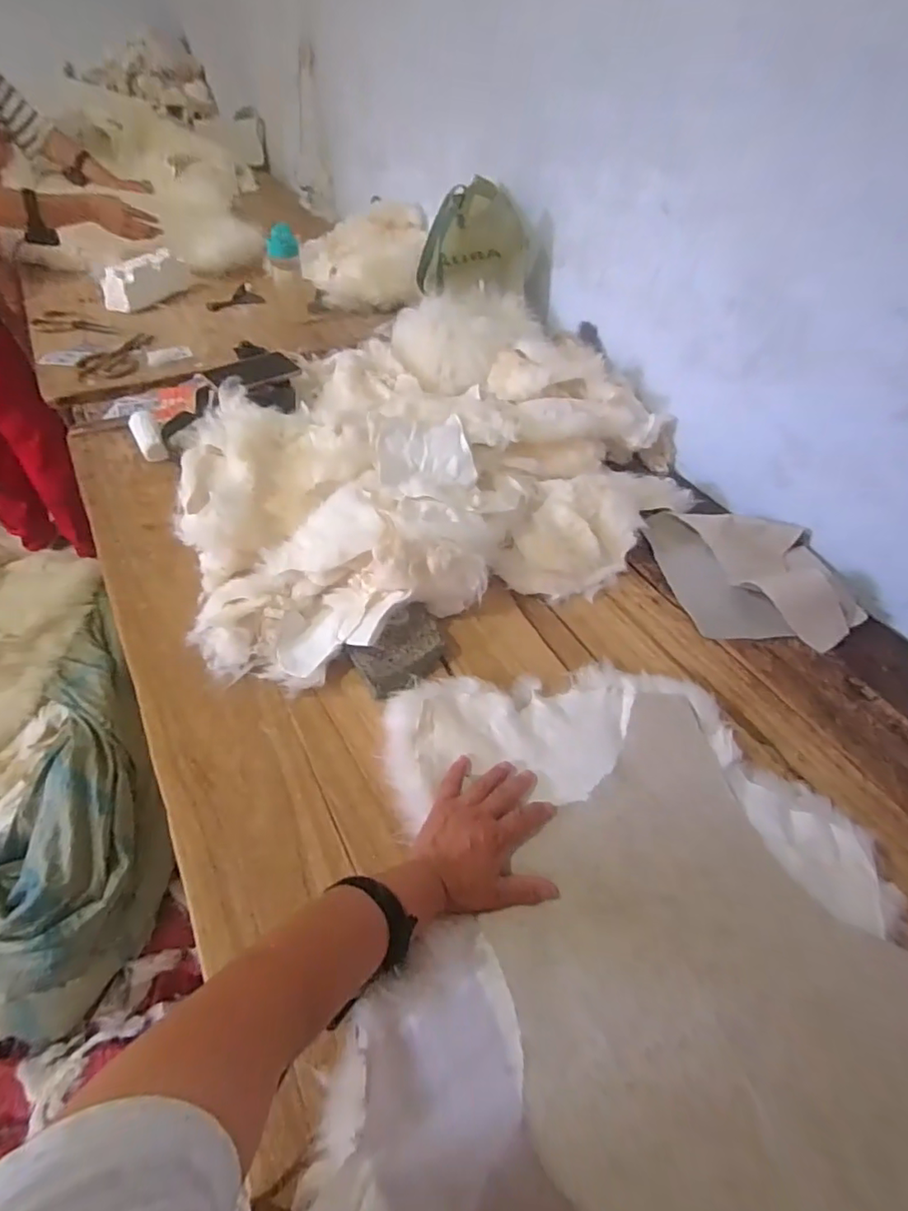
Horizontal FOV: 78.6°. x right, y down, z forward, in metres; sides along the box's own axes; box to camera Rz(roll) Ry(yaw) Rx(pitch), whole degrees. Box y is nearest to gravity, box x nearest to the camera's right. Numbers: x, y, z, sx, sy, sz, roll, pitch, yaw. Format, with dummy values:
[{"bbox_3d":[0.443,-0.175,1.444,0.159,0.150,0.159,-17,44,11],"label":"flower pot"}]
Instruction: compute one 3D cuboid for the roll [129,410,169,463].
[{"bbox_3d":[-0.551,-0.306,0.999,0.043,0.033,0.153,-22,52,-22],"label":"roll"}]

